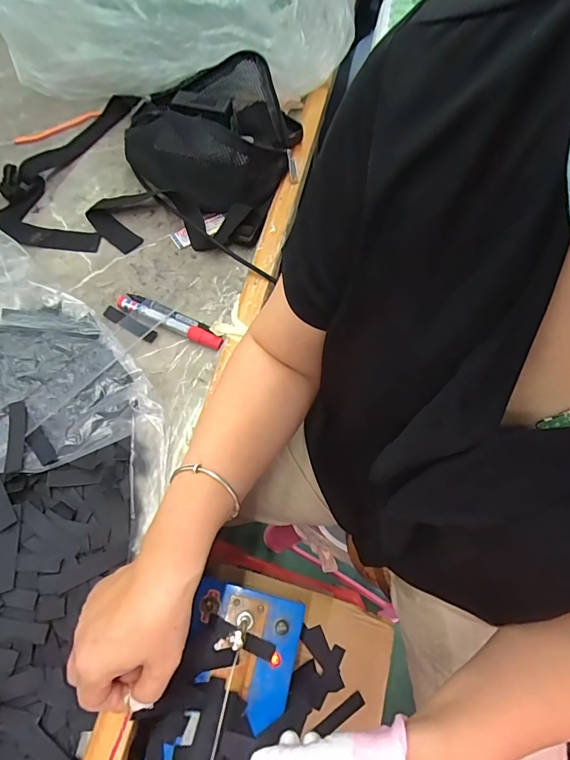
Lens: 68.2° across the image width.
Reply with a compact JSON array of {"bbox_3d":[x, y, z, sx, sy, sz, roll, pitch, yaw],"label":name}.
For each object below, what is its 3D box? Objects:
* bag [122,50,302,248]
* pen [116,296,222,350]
[{"bbox_3d":[-0.094,-0.299,0.550,0.205,0.085,0.263,-14,67,-7],"label":"bag"},{"bbox_3d":[-0.133,-0.067,0.485,0.138,0.016,0.015,23,67,9],"label":"pen"}]

